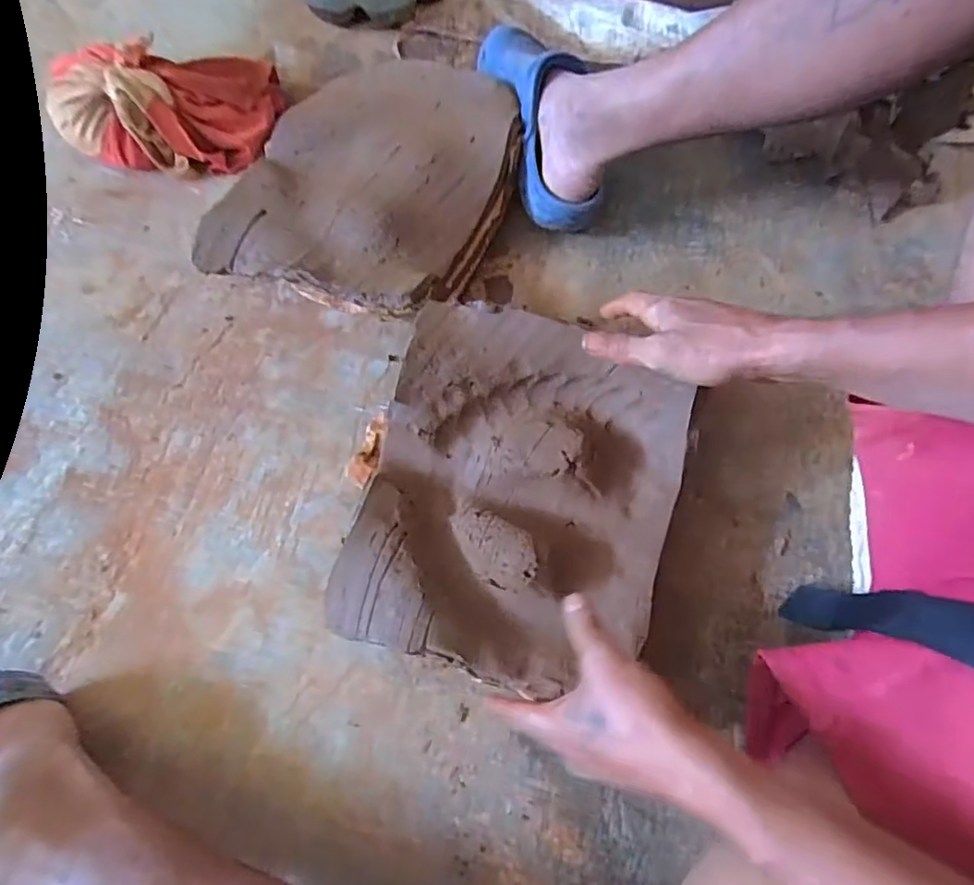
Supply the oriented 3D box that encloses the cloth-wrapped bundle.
[{"bbox_3d":[-0.382,-0.406,0.676,0.249,0.088,0.161,2,69,2],"label":"cloth-wrapped bundle"}]

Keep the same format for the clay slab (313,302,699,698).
[{"bbox_3d":[0.026,0.039,0.474,0.243,0.057,0.284,14,70,7],"label":"clay slab"}]

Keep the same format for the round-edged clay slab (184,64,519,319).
[{"bbox_3d":[-0.121,-0.277,0.600,0.258,0.044,0.306,22,71,10],"label":"round-edged clay slab"}]

